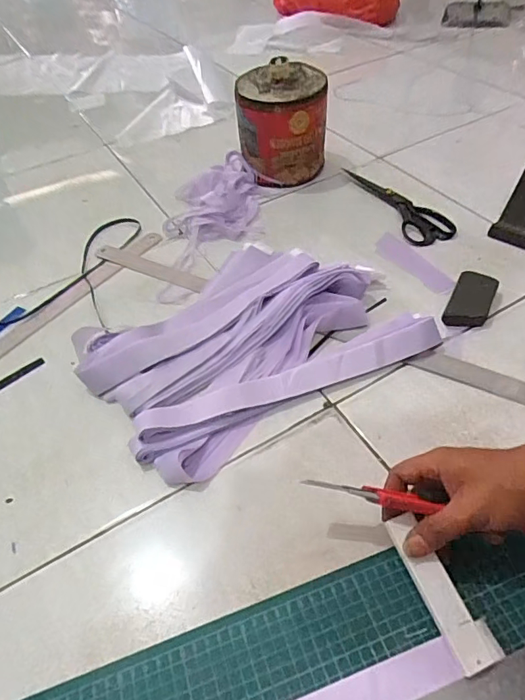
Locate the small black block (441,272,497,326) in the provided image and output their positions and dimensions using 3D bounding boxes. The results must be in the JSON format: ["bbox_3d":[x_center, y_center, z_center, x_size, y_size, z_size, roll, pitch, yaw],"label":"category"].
[{"bbox_3d":[0.267,-0.064,0.613,0.049,0.019,0.099,21,54,22],"label":"small black block"}]

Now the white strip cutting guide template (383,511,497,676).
[{"bbox_3d":[0.137,0.186,0.378,0.027,0.008,0.115,-21,63,-13],"label":"white strip cutting guide template"}]

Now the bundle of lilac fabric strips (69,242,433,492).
[{"bbox_3d":[-0.017,-0.023,0.591,0.377,0.035,0.291,-30,53,-20],"label":"bundle of lilac fabric strips"}]

